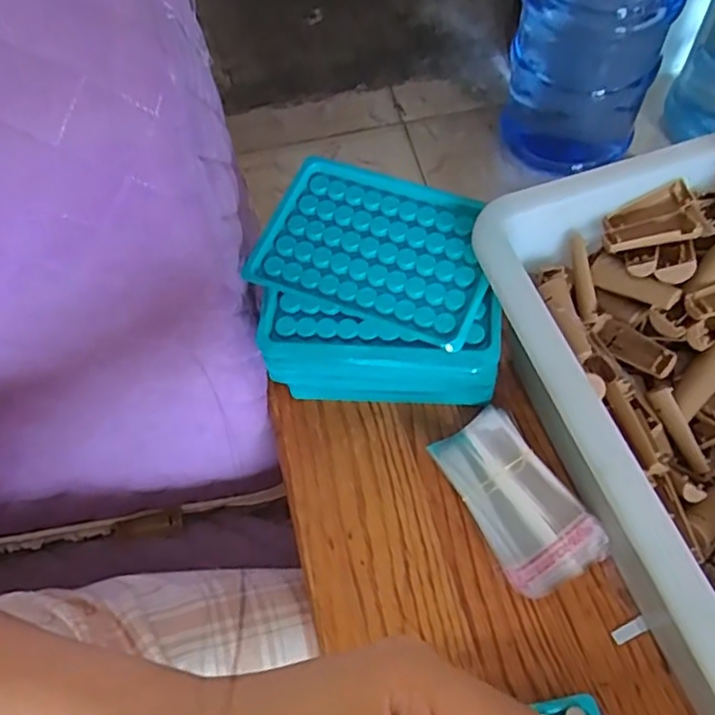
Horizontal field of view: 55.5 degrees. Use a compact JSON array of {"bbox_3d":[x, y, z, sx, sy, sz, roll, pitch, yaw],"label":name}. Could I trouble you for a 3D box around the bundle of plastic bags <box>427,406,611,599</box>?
[{"bbox_3d":[0.095,0.086,0.410,0.059,0.018,0.106,-26,62,-11],"label":"bundle of plastic bags"}]

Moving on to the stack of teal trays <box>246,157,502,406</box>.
[{"bbox_3d":[0.014,-0.038,0.424,0.141,0.096,0.126,4,61,6],"label":"stack of teal trays"}]

